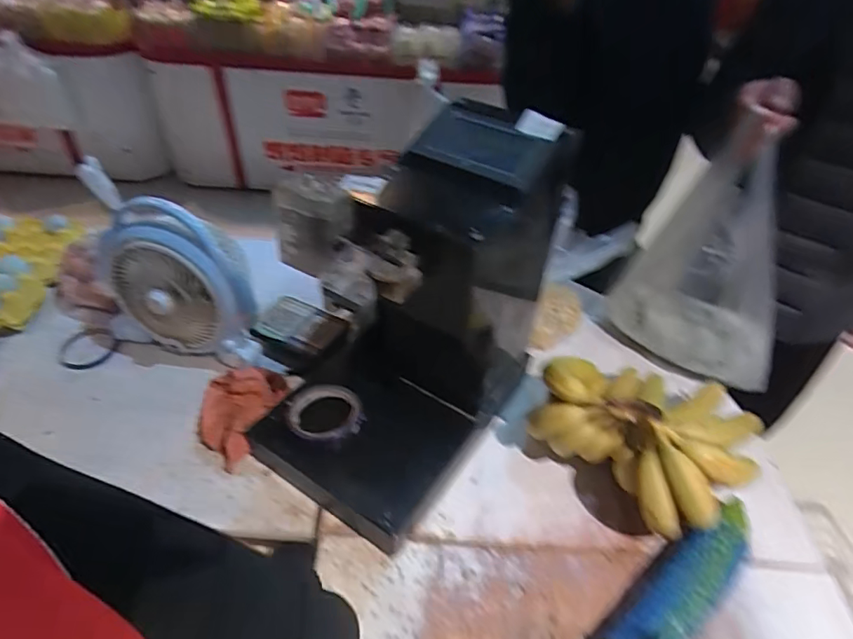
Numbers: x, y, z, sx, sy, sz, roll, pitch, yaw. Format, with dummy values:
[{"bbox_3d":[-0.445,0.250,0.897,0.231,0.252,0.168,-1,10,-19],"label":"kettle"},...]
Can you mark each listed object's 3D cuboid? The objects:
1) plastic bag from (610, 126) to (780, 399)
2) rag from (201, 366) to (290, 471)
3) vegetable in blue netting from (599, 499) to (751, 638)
[{"bbox_3d":[0.407,-0.068,0.742,0.245,0.327,0.074,33,50,29],"label":"plastic bag"},{"bbox_3d":[-0.256,0.129,0.746,0.109,0.078,0.135,30,48,26],"label":"rag"},{"bbox_3d":[0.271,0.316,0.577,0.339,0.066,0.069,-28,51,-31],"label":"vegetable in blue netting"}]

